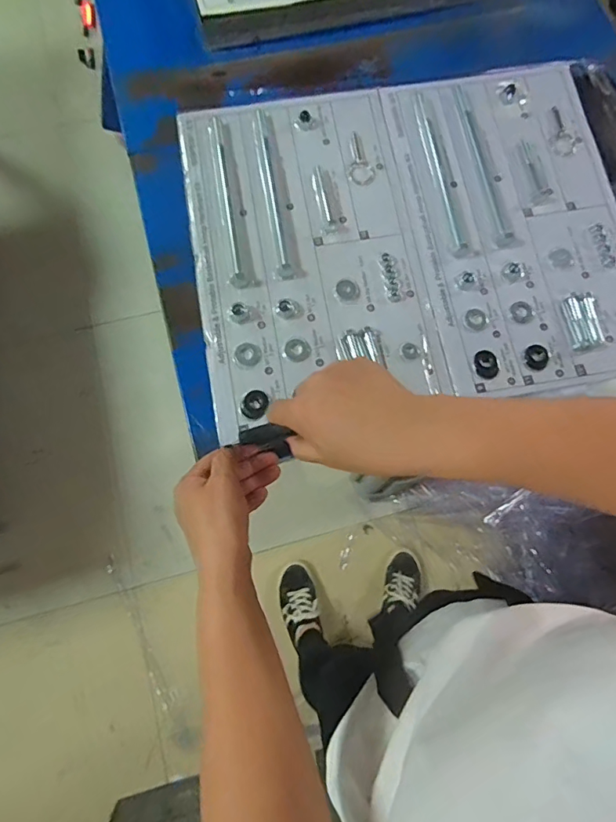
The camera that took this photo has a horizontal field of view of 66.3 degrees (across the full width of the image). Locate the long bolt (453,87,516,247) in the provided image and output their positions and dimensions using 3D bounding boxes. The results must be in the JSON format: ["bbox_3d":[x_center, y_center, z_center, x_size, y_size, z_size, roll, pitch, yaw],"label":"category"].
[{"bbox_3d":[0.203,-0.288,0.552,0.019,0.014,0.217,-8,71,-5],"label":"long bolt"}]

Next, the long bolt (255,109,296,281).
[{"bbox_3d":[-0.042,-0.249,0.535,0.016,0.016,0.220,-9,71,-6],"label":"long bolt"}]

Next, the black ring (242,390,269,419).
[{"bbox_3d":[-0.053,-0.006,0.474,0.026,0.008,0.027,1,71,-2],"label":"black ring"}]

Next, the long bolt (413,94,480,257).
[{"bbox_3d":[0.155,-0.276,0.550,0.027,0.020,0.217,-9,71,-6],"label":"long bolt"}]

